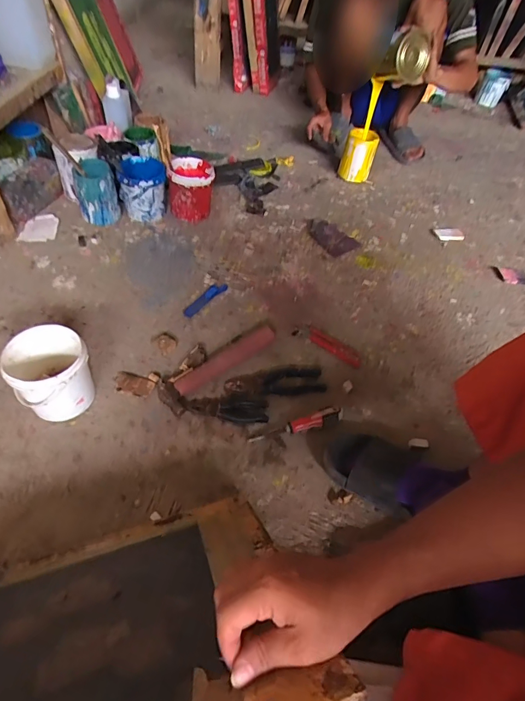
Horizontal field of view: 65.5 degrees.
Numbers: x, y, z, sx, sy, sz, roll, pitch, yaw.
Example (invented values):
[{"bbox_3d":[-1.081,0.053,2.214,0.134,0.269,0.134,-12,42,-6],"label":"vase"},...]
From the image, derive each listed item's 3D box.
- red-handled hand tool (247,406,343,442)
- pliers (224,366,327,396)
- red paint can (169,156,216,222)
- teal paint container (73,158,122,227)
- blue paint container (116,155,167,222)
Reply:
[{"bbox_3d":[0.062,0.135,0.739,0.174,0.018,0.031,-16,53,-2],"label":"red-handled hand tool"},{"bbox_3d":[0.024,0.057,0.802,0.193,0.013,0.066,-2,50,-8],"label":"pliers"},{"bbox_3d":[-0.191,-0.436,1.113,0.115,0.132,0.115,3,49,-3],"label":"red paint can"},{"bbox_3d":[-0.439,-0.417,1.077,0.098,0.139,0.108,-17,53,-19],"label":"teal paint container"},{"bbox_3d":[-0.321,-0.439,1.110,0.119,0.131,0.125,-4,50,-10],"label":"blue paint container"}]

